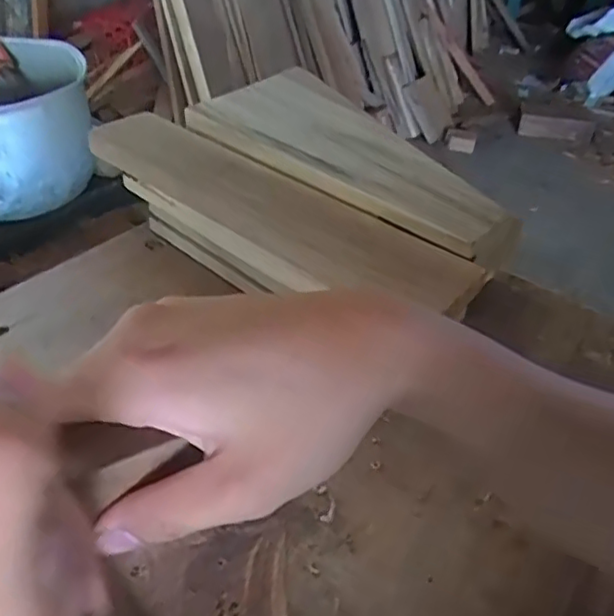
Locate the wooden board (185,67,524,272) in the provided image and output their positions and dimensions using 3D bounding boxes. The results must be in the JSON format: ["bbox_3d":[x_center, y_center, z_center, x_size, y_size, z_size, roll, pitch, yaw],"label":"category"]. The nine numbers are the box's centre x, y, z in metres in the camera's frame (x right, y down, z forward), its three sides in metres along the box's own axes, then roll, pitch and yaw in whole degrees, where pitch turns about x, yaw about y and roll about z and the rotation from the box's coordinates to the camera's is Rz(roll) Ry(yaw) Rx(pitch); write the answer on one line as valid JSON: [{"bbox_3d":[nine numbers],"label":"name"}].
[{"bbox_3d":[0.049,-0.144,0.555,0.343,0.015,0.144,32,48,30],"label":"wooden board"}]

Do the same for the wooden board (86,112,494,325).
[{"bbox_3d":[-0.032,-0.083,0.506,0.357,0.027,0.075,31,47,29],"label":"wooden board"}]

